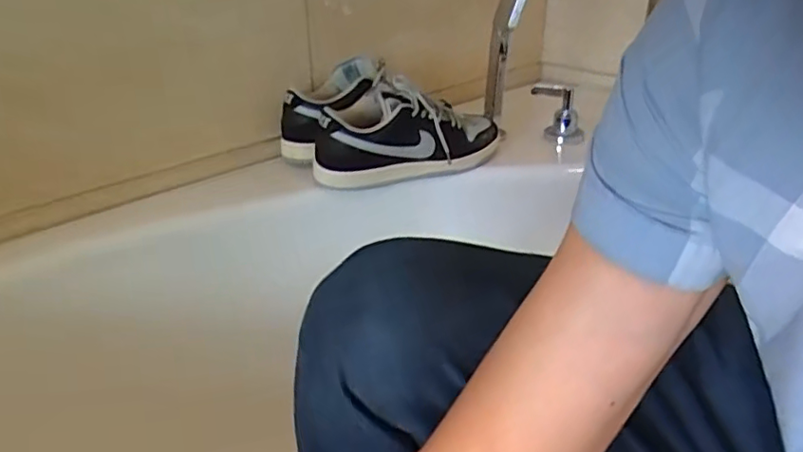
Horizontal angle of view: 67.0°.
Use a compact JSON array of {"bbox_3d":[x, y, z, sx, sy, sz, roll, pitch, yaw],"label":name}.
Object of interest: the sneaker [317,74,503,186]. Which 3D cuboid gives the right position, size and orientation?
[{"bbox_3d":[0.008,-0.121,0.776,0.250,0.095,0.092,-13,29,-23],"label":"sneaker"}]

